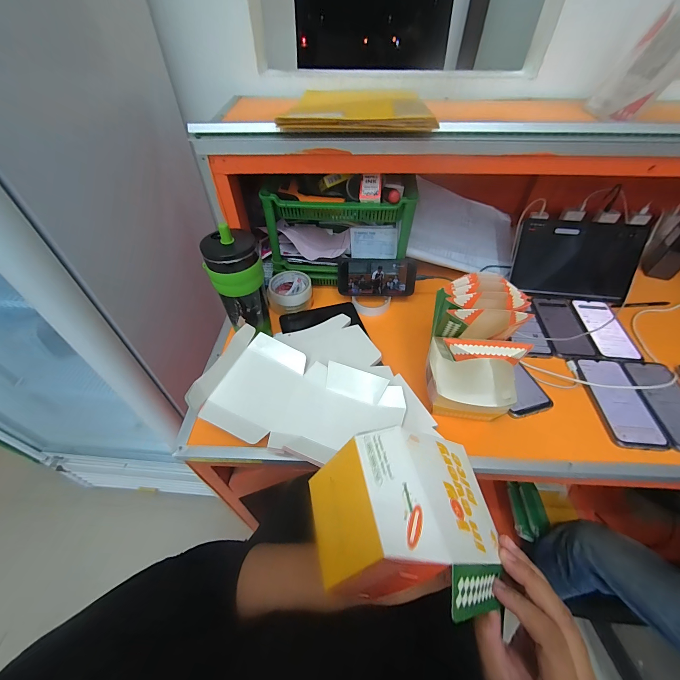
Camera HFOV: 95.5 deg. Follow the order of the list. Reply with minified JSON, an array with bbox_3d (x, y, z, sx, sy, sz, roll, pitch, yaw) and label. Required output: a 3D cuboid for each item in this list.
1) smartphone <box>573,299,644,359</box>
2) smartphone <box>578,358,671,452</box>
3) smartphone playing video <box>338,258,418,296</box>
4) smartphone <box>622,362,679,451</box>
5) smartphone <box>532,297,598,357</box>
[{"bbox_3d":[0.552,-0.024,0.647,0.079,0.010,0.171,5,48,4],"label":"smartphone"},{"bbox_3d":[0.481,0.101,0.527,0.078,0.009,0.171,6,48,5],"label":"smartphone"},{"bbox_3d":[0.081,-0.136,0.679,0.166,0.081,0.012,1,25,2],"label":"smartphone playing video"},{"bbox_3d":[0.564,0.103,0.521,0.088,0.012,0.172,3,48,3],"label":"smartphone"},{"bbox_3d":[0.467,-0.034,0.648,0.086,0.008,0.176,5,48,5],"label":"smartphone"}]

